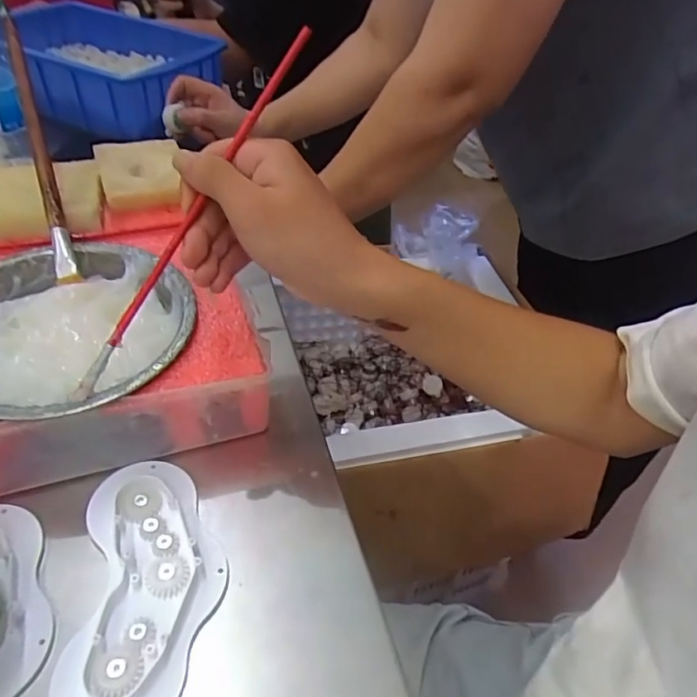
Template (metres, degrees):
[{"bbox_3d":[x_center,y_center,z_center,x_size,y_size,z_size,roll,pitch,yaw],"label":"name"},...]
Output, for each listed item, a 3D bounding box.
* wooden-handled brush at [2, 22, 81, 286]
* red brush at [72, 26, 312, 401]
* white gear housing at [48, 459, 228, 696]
[{"bbox_3d":[-0.238,-0.154,0.410,0.014,0.010,0.229,-15,77,-19],"label":"wooden-handled brush"},{"bbox_3d":[-0.090,-0.076,0.304,0.010,0.011,0.243,33,91,24],"label":"red brush"},{"bbox_3d":[-0.112,0.129,0.297,0.078,0.013,0.149,-1,46,-8],"label":"white gear housing"}]

